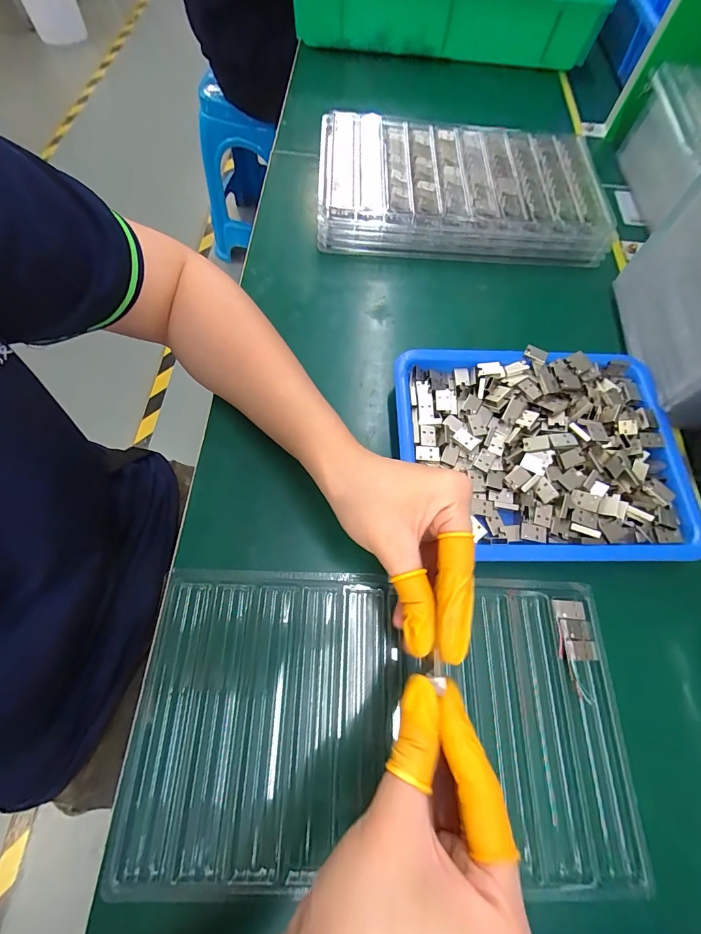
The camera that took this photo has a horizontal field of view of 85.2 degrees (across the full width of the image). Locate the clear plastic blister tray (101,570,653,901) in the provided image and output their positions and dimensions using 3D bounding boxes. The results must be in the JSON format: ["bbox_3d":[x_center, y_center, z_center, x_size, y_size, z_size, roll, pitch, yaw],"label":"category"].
[{"bbox_3d":[0.020,0.153,0.237,0.289,0.021,0.159,2,67,0],"label":"clear plastic blister tray"}]

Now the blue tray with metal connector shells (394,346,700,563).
[{"bbox_3d":[0.145,-0.013,0.293,0.212,0.029,0.168,1,67,-1],"label":"blue tray with metal connector shells"}]

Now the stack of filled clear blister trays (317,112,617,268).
[{"bbox_3d":[0.118,-0.301,0.414,0.297,0.049,0.181,5,67,1],"label":"stack of filled clear blister trays"}]

